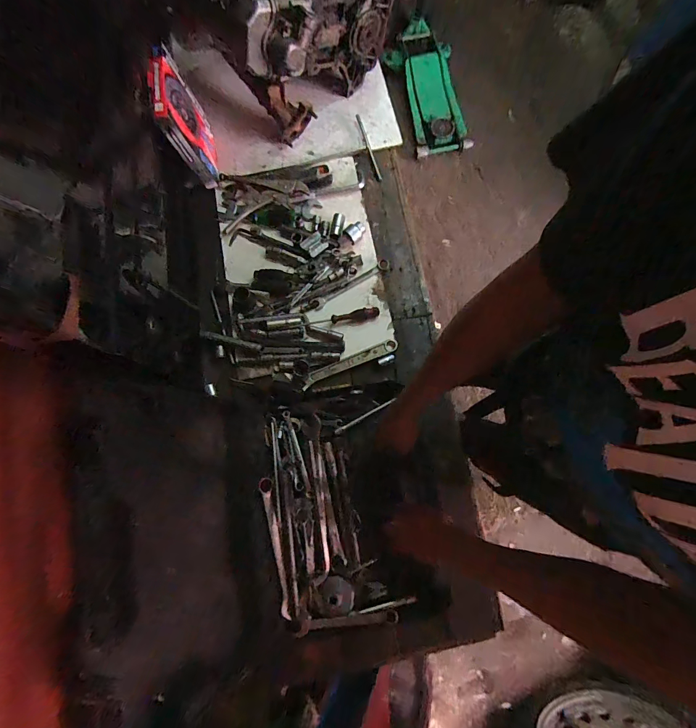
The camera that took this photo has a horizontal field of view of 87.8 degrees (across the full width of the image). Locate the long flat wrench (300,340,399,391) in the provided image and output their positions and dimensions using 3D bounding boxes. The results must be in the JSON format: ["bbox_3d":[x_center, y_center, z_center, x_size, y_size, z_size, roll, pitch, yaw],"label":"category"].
[{"bbox_3d":[0.005,-0.003,0.795,0.224,0.006,0.029,-23,77,-7],"label":"long flat wrench"}]

